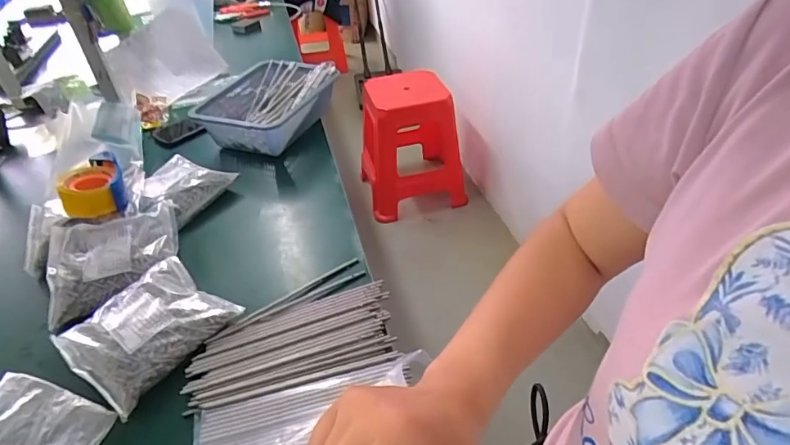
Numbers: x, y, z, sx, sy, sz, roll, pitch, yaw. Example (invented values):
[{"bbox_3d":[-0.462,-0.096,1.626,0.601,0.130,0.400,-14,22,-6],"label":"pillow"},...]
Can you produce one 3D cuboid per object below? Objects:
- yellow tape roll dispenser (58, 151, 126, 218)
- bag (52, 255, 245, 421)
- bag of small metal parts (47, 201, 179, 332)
[{"bbox_3d":[-0.541,-0.059,0.864,0.100,0.073,0.115,-21,43,-20],"label":"yellow tape roll dispenser"},{"bbox_3d":[-0.348,0.141,0.673,0.174,0.039,0.190,25,47,30],"label":"bag"},{"bbox_3d":[-0.459,0.045,0.776,0.201,0.040,0.183,-20,42,-19],"label":"bag of small metal parts"}]

